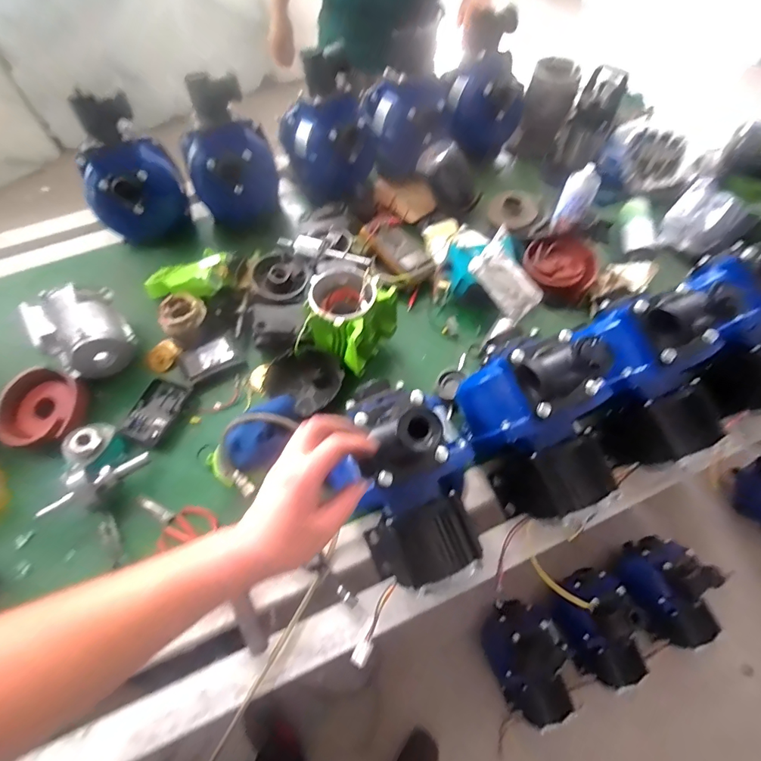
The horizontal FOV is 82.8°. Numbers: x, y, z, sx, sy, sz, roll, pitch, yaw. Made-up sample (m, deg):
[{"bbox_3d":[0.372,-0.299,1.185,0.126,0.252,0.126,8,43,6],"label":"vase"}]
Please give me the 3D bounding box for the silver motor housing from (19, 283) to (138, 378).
[{"bbox_3d":[-0.583,-0.096,0.866,0.145,0.141,0.157,-33,65,-16],"label":"silver motor housing"}]

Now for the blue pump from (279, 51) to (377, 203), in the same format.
[{"bbox_3d":[-0.121,-0.570,0.991,0.203,0.269,0.154,-16,61,-7],"label":"blue pump"}]

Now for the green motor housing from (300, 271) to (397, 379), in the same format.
[{"bbox_3d":[-0.068,-0.118,0.818,0.145,0.140,0.150,30,66,17],"label":"green motor housing"}]

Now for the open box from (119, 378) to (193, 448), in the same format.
[{"bbox_3d":[-0.427,0.060,0.823,0.088,0.034,0.127,15,62,10],"label":"open box"}]

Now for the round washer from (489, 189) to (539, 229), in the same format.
[{"bbox_3d":[0.307,-0.396,1.002,0.109,0.023,0.086,15,89,10],"label":"round washer"}]

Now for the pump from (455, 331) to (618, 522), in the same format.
[{"bbox_3d":[0.248,0.059,0.638,0.165,0.308,0.245,-30,64,-14],"label":"pump"}]

